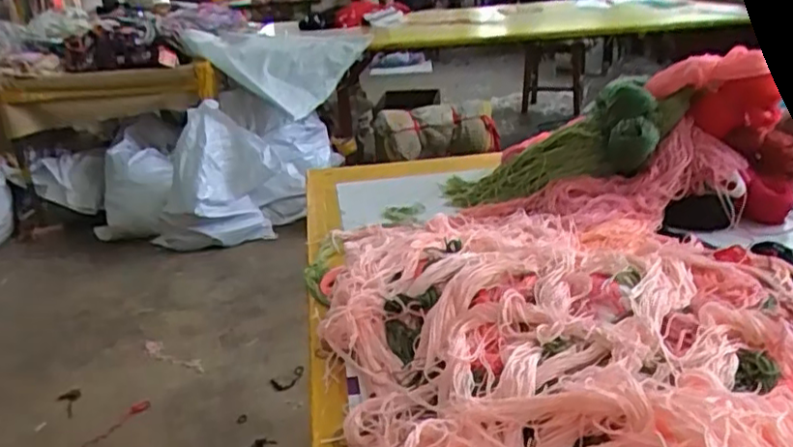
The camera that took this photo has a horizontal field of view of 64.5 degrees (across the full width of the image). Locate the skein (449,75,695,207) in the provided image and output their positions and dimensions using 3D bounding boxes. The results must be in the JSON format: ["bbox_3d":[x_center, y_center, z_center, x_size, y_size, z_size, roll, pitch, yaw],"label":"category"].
[{"bbox_3d":[0.224,-0.100,0.885,0.354,0.088,0.148,-23,18,23],"label":"skein"}]

